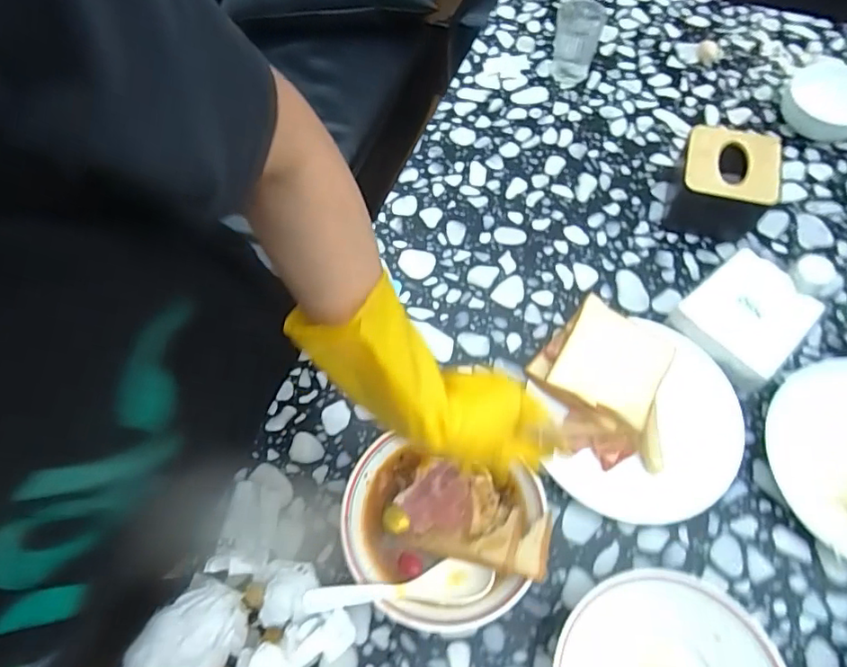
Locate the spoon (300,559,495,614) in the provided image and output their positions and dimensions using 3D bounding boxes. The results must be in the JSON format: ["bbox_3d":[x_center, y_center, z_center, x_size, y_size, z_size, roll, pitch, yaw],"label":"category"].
[{"bbox_3d":[-0.022,0.229,0.478,0.167,0.022,0.034,-1,64,-11],"label":"spoon"}]

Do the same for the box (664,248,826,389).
[{"bbox_3d":[0.368,-0.015,0.612,0.125,0.067,0.115,-39,68,-14],"label":"box"}]

